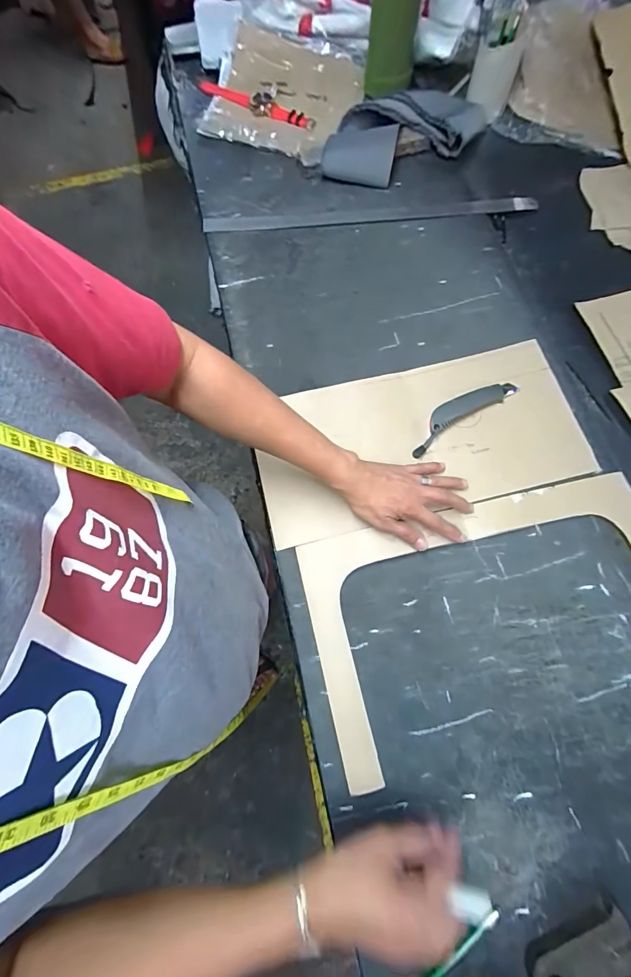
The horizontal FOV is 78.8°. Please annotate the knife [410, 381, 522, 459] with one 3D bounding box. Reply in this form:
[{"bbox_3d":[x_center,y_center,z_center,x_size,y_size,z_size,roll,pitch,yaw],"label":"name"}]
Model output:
[{"bbox_3d":[0.218,-0.116,0.577,0.199,0.012,0.043,-33,75,-9],"label":"knife"}]

